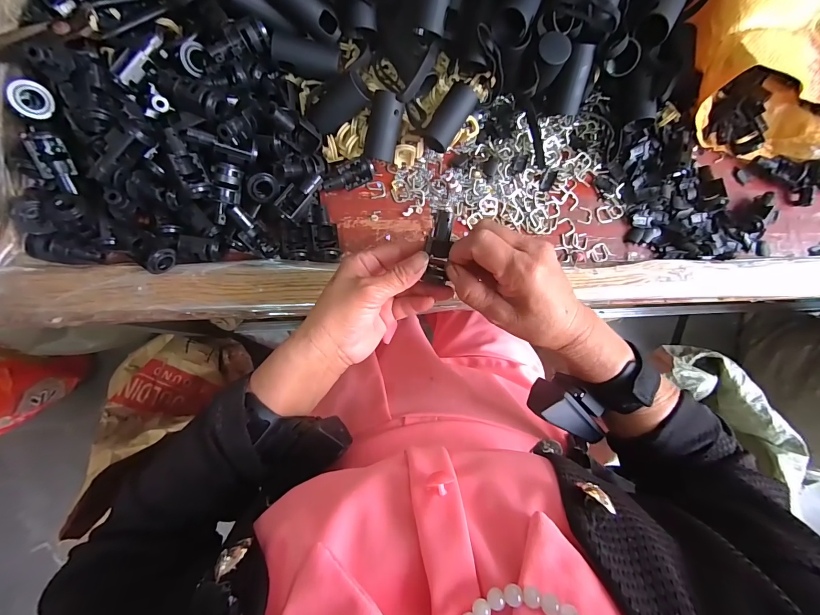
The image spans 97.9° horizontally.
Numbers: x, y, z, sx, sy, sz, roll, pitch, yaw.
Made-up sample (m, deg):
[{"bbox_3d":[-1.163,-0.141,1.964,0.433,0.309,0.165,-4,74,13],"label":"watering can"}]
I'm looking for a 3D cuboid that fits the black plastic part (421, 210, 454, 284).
[{"bbox_3d":[0.022,-0.046,0.269,0.018,0.011,0.054,8,90,-8],"label":"black plastic part"}]

